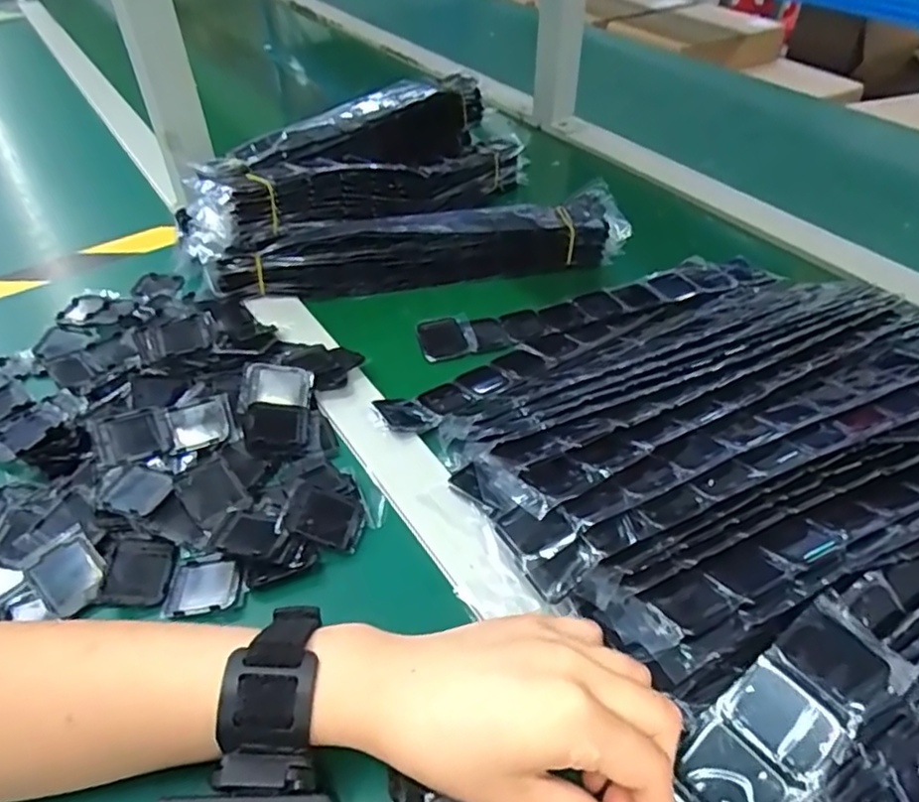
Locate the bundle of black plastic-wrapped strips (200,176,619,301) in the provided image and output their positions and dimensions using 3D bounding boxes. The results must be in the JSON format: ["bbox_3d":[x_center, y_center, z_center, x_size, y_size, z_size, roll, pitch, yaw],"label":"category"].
[{"bbox_3d":[-0.029,-0.131,0.552,0.349,0.056,0.045,-8,44,-8],"label":"bundle of black plastic-wrapped strips"}]

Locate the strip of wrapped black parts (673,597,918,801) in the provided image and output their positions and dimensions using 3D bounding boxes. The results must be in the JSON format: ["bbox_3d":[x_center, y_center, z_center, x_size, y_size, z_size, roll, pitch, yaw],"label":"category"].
[{"bbox_3d":[0.112,0.150,0.262,0.167,0.014,0.044,-40,53,-14],"label":"strip of wrapped black parts"}]

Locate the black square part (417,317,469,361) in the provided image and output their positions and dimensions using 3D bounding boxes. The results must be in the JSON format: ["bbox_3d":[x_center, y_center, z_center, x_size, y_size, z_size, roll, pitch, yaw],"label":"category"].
[{"bbox_3d":[-0.014,-0.050,0.503,0.033,0.007,0.040,-17,50,-2],"label":"black square part"}]

